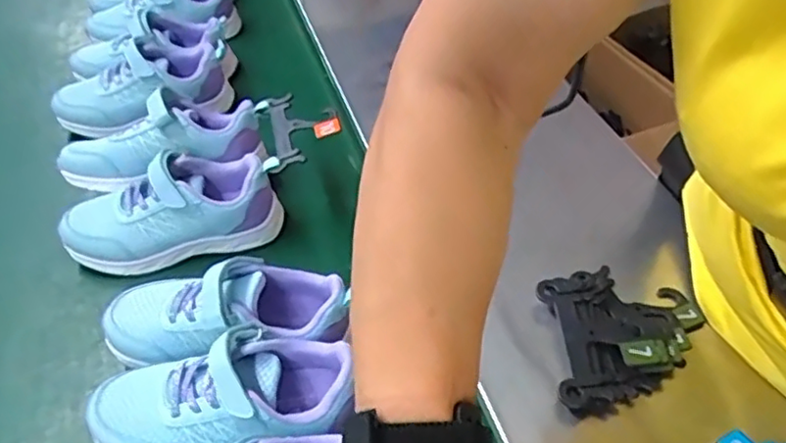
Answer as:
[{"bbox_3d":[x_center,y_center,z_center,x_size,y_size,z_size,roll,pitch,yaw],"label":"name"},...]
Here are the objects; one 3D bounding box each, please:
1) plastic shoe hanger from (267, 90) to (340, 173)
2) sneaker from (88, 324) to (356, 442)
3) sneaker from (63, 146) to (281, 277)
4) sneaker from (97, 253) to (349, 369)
[{"bbox_3d":[-0.082,-0.086,0.594,0.065,0.024,0.099,-9,43,-5],"label":"plastic shoe hanger"},{"bbox_3d":[-0.112,0.119,0.428,0.174,0.067,0.083,-7,43,-4],"label":"sneaker"},{"bbox_3d":[-0.197,-0.013,0.572,0.188,0.067,0.079,-15,44,-12],"label":"sneaker"},{"bbox_3d":[-0.123,0.070,0.474,0.185,0.073,0.073,-3,43,1],"label":"sneaker"}]

